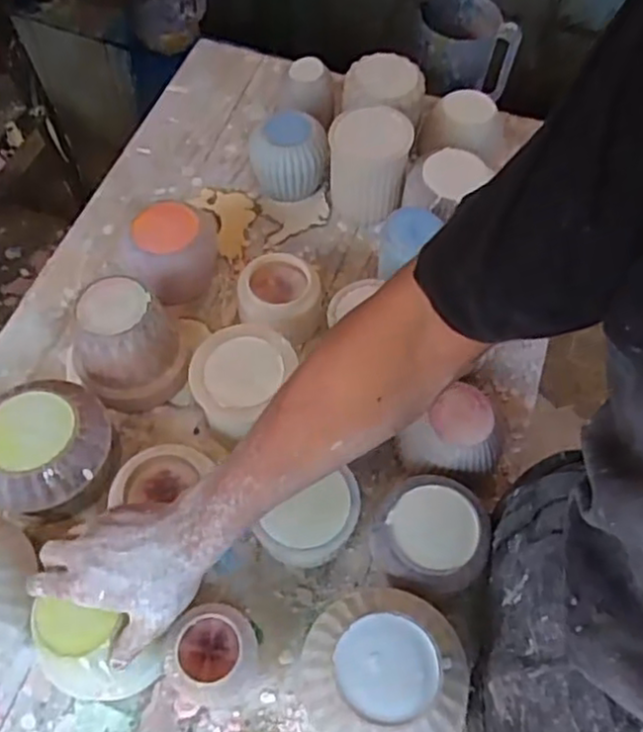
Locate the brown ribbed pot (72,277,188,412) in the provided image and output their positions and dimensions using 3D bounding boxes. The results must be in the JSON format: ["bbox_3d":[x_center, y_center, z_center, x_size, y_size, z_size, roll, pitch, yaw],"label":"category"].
[{"bbox_3d":[-0.200,-0.026,0.707,0.107,0.119,0.104,0,61,-1],"label":"brown ribbed pot"}]

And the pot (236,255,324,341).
[{"bbox_3d":[-0.046,-0.070,0.763,0.087,0.071,0.090,0,61,-1],"label":"pot"}]

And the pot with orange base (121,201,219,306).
[{"bbox_3d":[-0.165,-0.122,0.773,0.096,0.087,0.088,0,61,-1],"label":"pot with orange base"}]

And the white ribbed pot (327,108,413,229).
[{"bbox_3d":[0.057,-0.240,0.837,0.090,0.112,0.089,0,61,-1],"label":"white ribbed pot"}]

